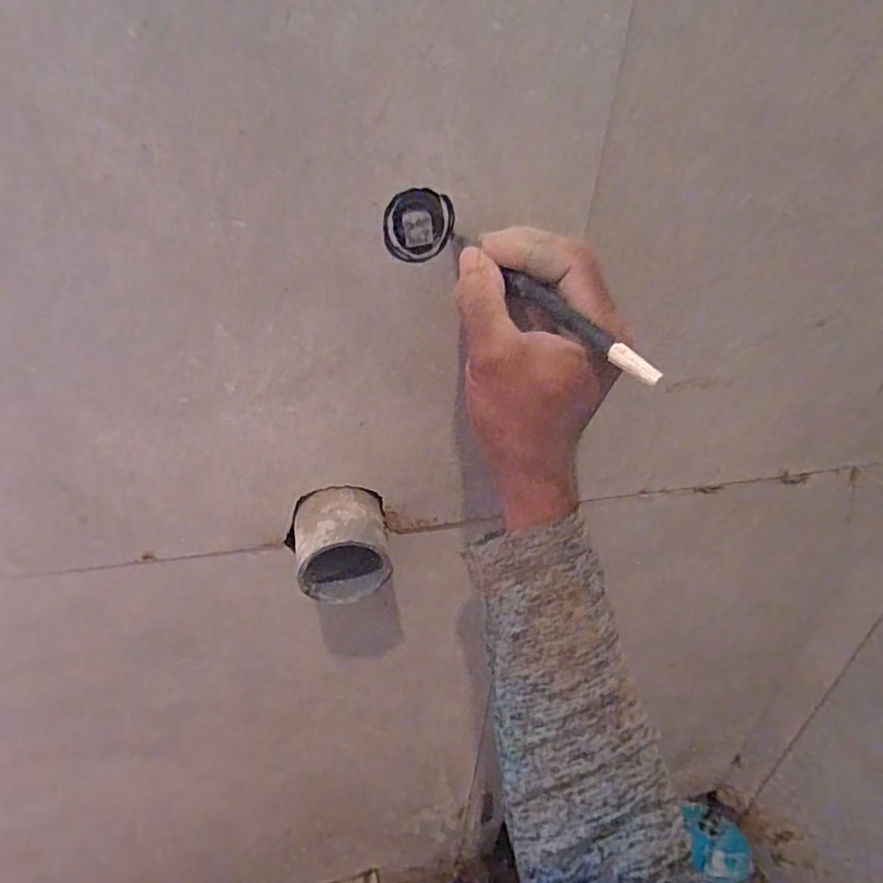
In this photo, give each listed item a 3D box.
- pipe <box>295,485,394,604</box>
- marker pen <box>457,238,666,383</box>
[{"bbox_3d":[-0.063,0.066,0.380,0.062,0.057,0.055,-1,33,-8],"label":"pipe"},{"bbox_3d":[0.047,-0.066,0.277,0.016,0.012,0.130,-25,57,-37],"label":"marker pen"}]

